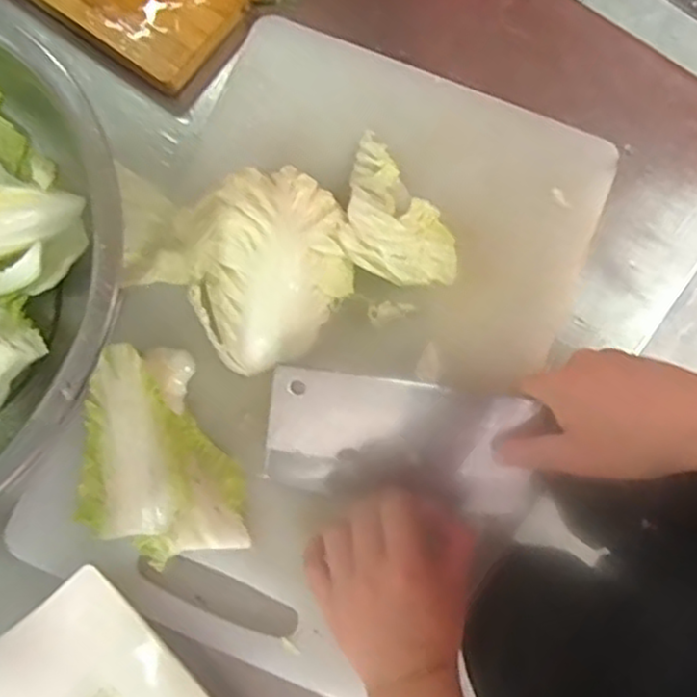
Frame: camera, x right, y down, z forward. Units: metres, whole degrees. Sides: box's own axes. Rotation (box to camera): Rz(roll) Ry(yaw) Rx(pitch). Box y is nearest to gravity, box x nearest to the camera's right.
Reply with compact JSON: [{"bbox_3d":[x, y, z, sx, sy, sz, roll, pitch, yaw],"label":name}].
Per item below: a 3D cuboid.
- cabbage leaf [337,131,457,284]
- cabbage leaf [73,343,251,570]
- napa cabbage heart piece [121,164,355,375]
[{"bbox_3d":[0.042,-0.107,0.554,0.084,0.041,0.114,8,80,2],"label":"cabbage leaf"},{"bbox_3d":[-0.130,0.074,0.525,0.115,0.027,0.145,3,80,1],"label":"cabbage leaf"},{"bbox_3d":[-0.069,-0.068,0.536,0.143,0.059,0.138,40,83,7],"label":"napa cabbage heart piece"}]

